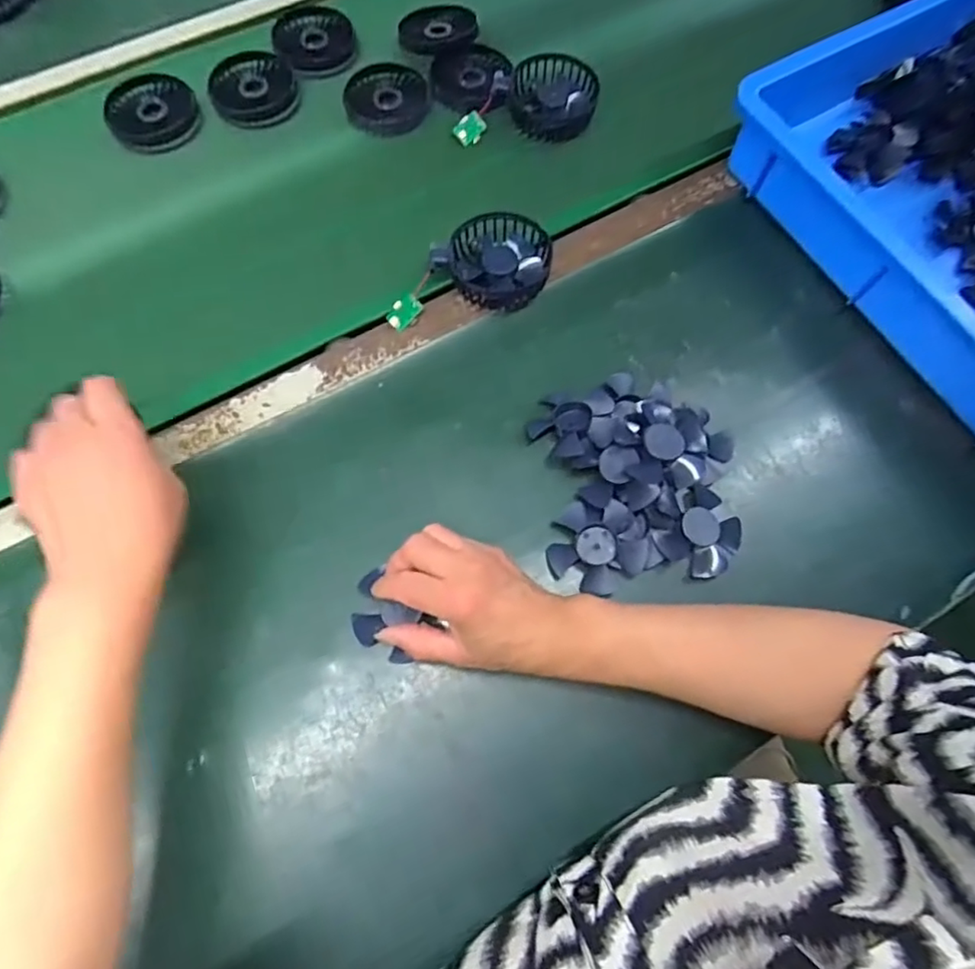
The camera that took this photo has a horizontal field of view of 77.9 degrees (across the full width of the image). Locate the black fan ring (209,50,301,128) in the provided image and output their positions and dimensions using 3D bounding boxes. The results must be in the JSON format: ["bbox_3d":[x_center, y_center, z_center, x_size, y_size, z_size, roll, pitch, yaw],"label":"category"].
[{"bbox_3d":[-0.238,-0.404,0.616,0.085,0.012,0.088,1,71,-2],"label":"black fan ring"}]

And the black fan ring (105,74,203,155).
[{"bbox_3d":[-0.334,-0.372,0.605,0.085,0.013,0.095,-17,72,-8],"label":"black fan ring"}]

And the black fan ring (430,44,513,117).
[{"bbox_3d":[-0.016,-0.422,0.625,0.083,0.013,0.092,-15,72,-7],"label":"black fan ring"}]

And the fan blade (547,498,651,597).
[{"bbox_3d":[0.086,0.049,0.466,0.073,0.027,0.067,12,71,2],"label":"fan blade"}]

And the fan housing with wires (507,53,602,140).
[{"bbox_3d":[0.067,-0.393,0.613,0.086,0.027,0.083,5,71,0],"label":"fan housing with wires"}]

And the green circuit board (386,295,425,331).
[{"bbox_3d":[-0.073,-0.151,0.528,0.031,0.004,0.022,-45,91,3],"label":"green circuit board"}]

